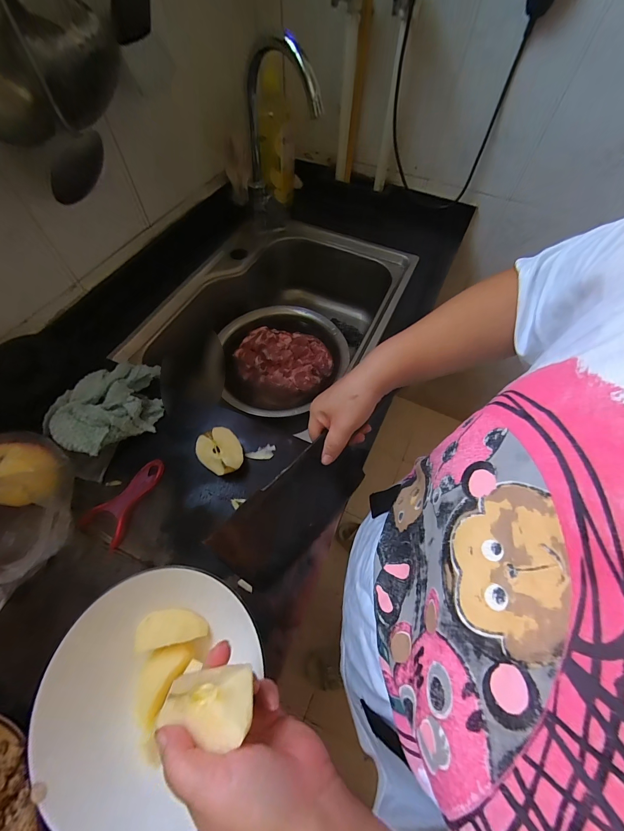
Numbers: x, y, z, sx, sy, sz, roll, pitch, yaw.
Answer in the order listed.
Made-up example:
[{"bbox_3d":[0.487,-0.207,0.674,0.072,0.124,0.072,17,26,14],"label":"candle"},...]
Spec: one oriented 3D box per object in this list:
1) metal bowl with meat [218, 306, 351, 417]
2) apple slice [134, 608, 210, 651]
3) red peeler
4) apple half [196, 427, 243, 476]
[{"bbox_3d":[-0.077,-0.118,0.739,0.278,0.080,0.301,29,63,15],"label":"metal bowl with meat"},{"bbox_3d":[-0.144,0.216,0.332,0.066,0.019,0.032,-9,60,-6],"label":"apple slice"},{"bbox_3d":[-0.241,0.110,0.431,0.060,0.012,0.114,30,64,16],"label":"red peeler"},{"bbox_3d":[-0.125,0.053,0.450,0.056,0.043,0.065,-32,65,-18],"label":"apple half"}]

